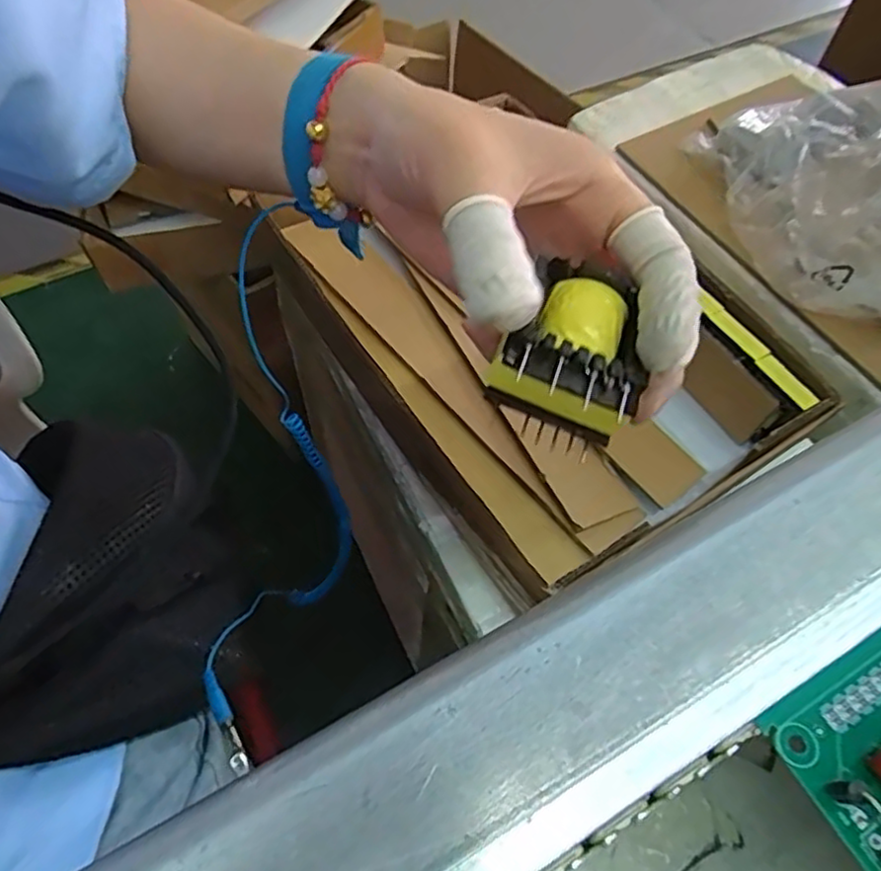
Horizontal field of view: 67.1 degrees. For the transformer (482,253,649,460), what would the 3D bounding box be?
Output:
[{"bbox_3d":[0.040,-0.024,0.198,0.039,0.027,0.047,21,61,9],"label":"transformer"}]

